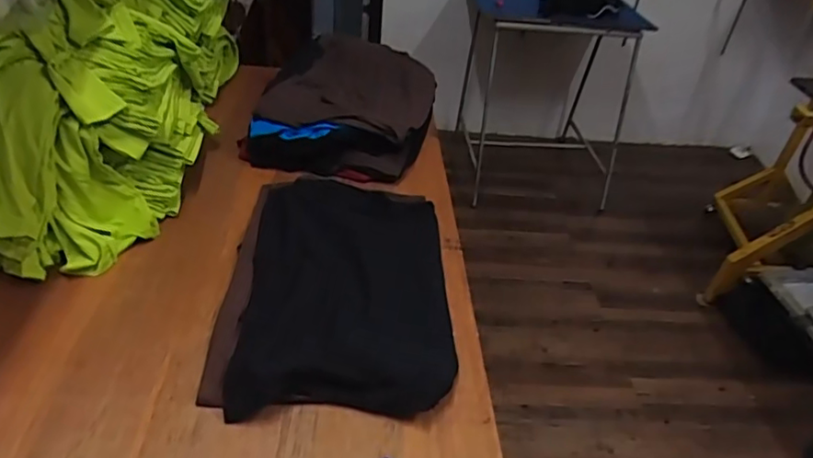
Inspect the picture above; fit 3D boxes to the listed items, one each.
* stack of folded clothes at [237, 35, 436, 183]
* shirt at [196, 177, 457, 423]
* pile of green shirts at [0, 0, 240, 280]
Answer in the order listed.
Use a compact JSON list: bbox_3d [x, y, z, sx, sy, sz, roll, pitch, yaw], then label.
[{"bbox_3d":[-0.140,-0.291,1.390,0.374,0.138,0.463,11,38,4],"label":"stack of folded clothes"},{"bbox_3d":[-0.112,0.071,1.004,0.368,0.047,0.540,2,38,-6],"label":"shirt"},{"bbox_3d":[-0.571,-0.269,1.099,0.335,0.361,0.726,7,38,-1],"label":"pile of green shirts"}]

